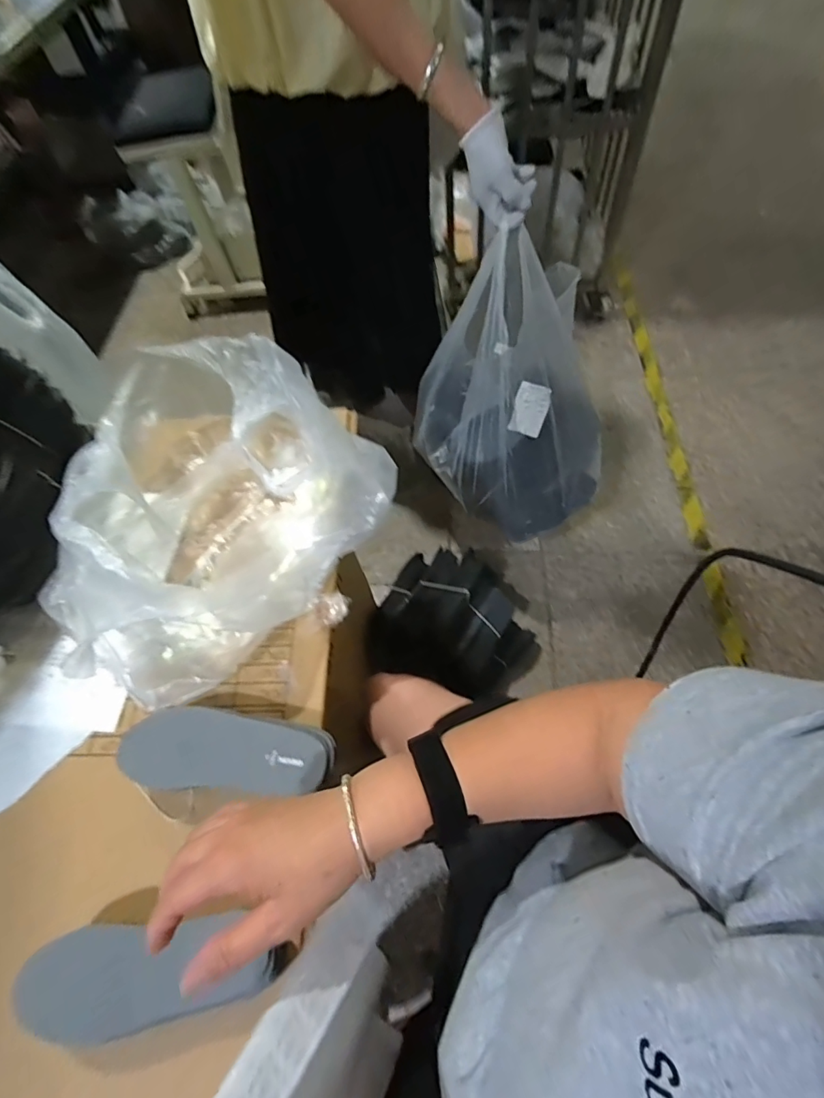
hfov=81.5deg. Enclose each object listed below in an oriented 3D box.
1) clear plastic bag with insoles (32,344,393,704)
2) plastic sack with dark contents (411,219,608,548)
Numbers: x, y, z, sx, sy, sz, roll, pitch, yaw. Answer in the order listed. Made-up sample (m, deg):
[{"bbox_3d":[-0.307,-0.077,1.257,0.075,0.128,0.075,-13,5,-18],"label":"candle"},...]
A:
[{"bbox_3d":[-0.262,-0.066,0.558,0.359,0.182,0.404,-38,65,-14],"label":"clear plastic bag with insoles"},{"bbox_3d":[0.196,-0.281,0.847,0.317,0.417,0.323,-26,62,-8],"label":"plastic sack with dark contents"}]

